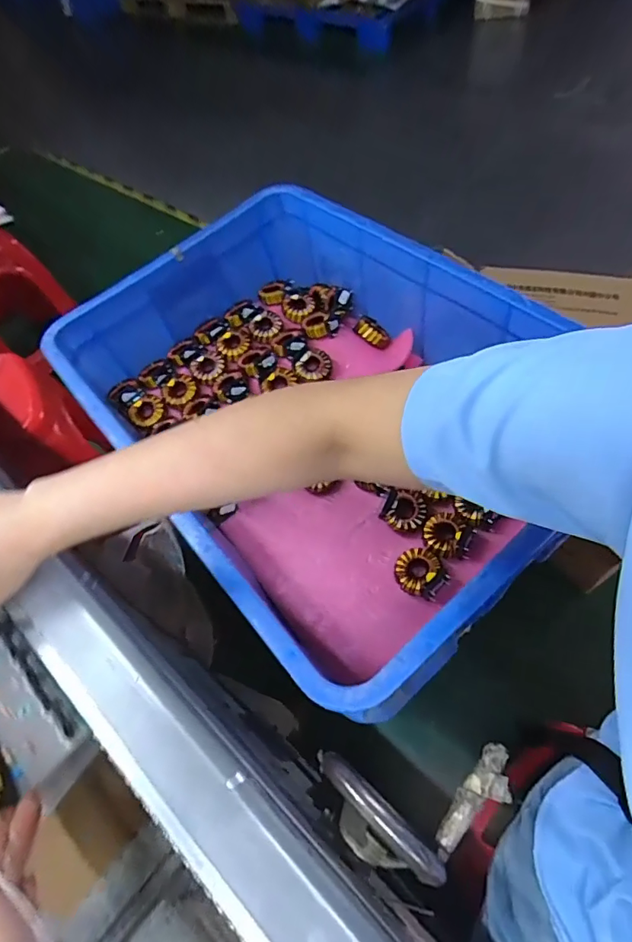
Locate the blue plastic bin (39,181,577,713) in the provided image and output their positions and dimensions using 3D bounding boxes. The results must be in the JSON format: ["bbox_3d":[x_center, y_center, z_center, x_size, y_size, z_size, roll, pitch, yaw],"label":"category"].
[{"bbox_3d":[-0.024,-0.102,0.585,0.410,0.185,0.626,-37,62,-19],"label":"blue plastic bin"}]

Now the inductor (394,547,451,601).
[{"bbox_3d":[0.112,0.110,0.519,0.044,0.022,0.055,-36,62,-18],"label":"inductor"}]

